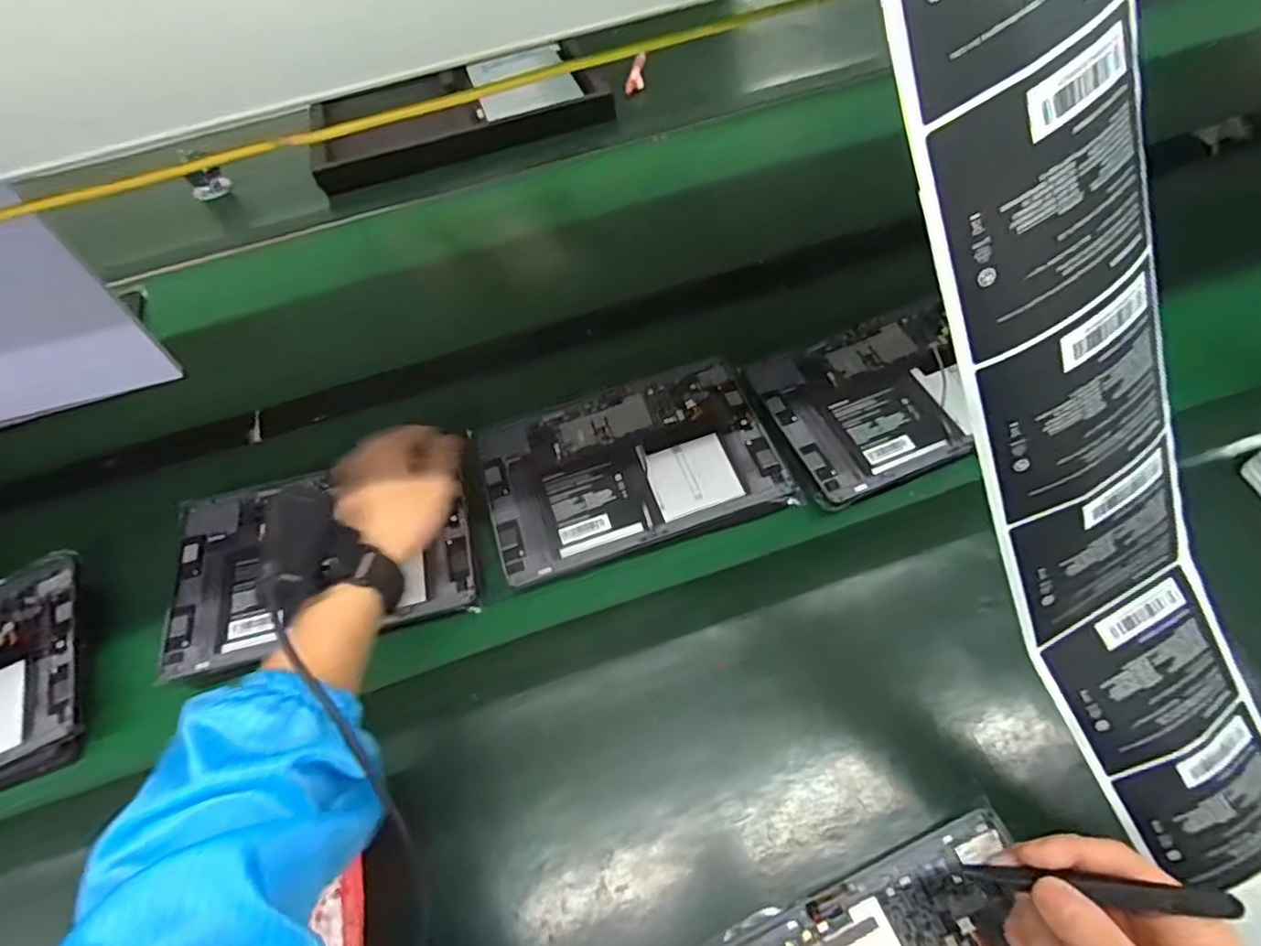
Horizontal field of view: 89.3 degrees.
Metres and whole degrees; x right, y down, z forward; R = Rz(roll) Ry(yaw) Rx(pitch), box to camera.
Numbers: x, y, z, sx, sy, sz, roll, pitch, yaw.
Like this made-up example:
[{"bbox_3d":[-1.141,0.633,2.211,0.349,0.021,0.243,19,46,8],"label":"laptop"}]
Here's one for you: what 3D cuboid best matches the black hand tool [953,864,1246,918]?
[{"bbox_3d":[0.213,0.189,0.290,0.108,0.013,0.010,-2,58,13],"label":"black hand tool"}]

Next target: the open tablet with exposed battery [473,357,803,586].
[{"bbox_3d":[-0.002,-0.009,0.575,0.252,0.013,0.166,-16,59,-5],"label":"open tablet with exposed battery"}]

